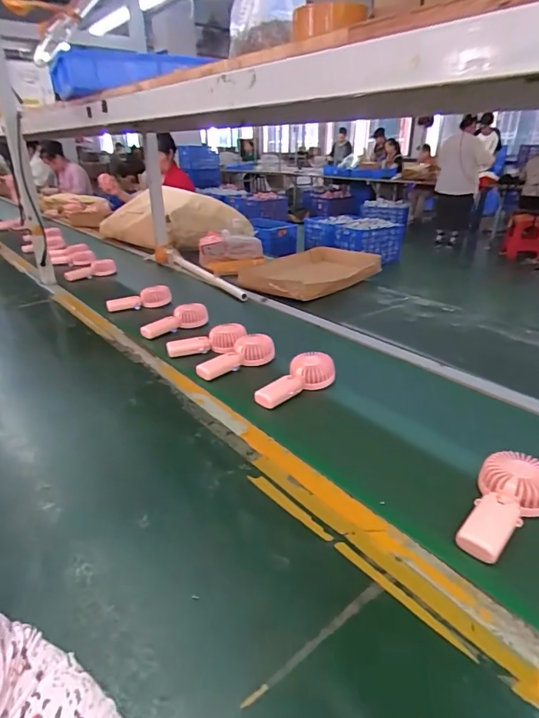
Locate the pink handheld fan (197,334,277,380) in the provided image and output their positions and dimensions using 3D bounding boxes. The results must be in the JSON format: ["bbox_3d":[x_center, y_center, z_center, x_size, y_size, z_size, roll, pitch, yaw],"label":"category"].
[{"bbox_3d":[-0.073,0.001,0.944,0.178,0.060,0.070,-13,29,-23],"label":"pink handheld fan"}]

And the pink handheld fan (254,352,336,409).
[{"bbox_3d":[0.045,0.043,0.844,0.176,0.060,0.067,-18,30,-29],"label":"pink handheld fan"}]

